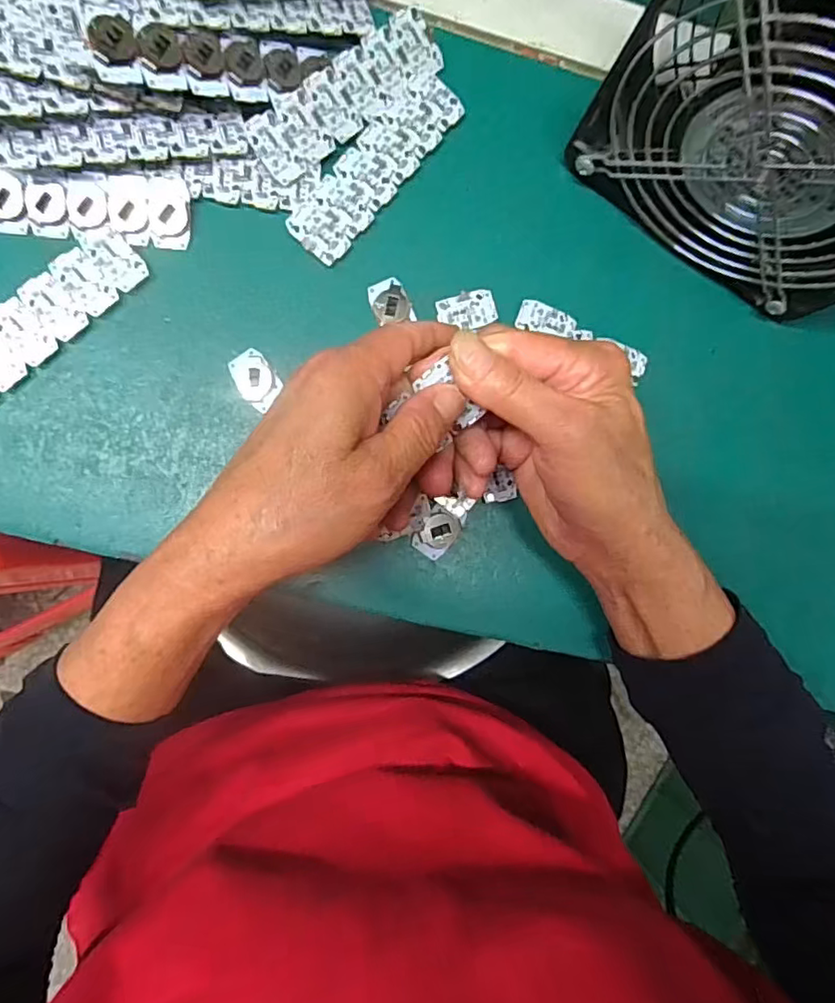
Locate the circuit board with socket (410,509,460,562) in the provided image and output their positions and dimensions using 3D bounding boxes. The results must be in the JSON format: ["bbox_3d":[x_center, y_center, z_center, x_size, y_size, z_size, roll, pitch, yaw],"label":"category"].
[{"bbox_3d":[0.009,0.016,0.289,0.018,0.004,0.026,39,85,-4],"label":"circuit board with socket"}]

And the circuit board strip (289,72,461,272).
[{"bbox_3d":[-0.020,-0.165,0.287,0.029,0.006,0.105,40,85,-4],"label":"circuit board strip"}]

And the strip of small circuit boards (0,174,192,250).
[{"bbox_3d":[-0.162,-0.138,0.270,0.107,0.006,0.030,3,89,-7],"label":"strip of small circuit boards"}]

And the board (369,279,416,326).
[{"bbox_3d":[-0.013,-0.098,0.288,0.019,0.005,0.022,-22,91,-7],"label":"board"}]

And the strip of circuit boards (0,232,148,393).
[{"bbox_3d":[-0.175,-0.084,0.269,0.105,0.007,0.028,-43,94,-6],"label":"strip of circuit boards"}]

